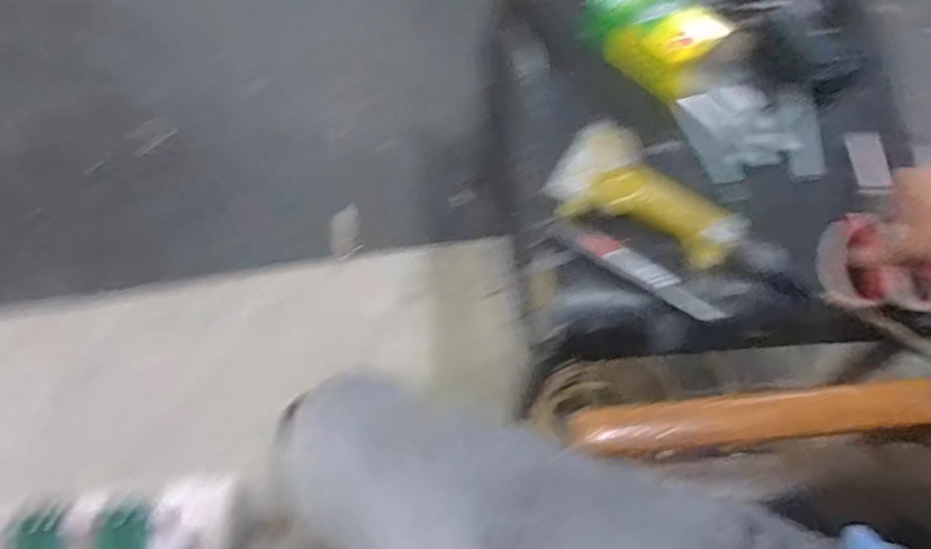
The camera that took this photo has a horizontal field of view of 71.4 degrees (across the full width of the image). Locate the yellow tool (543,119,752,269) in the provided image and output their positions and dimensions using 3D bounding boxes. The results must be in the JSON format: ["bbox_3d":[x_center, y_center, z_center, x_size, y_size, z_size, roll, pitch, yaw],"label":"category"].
[{"bbox_3d":[0.173,-0.074,0.608,0.178,0.039,0.098,24,69,12],"label":"yellow tool"}]

